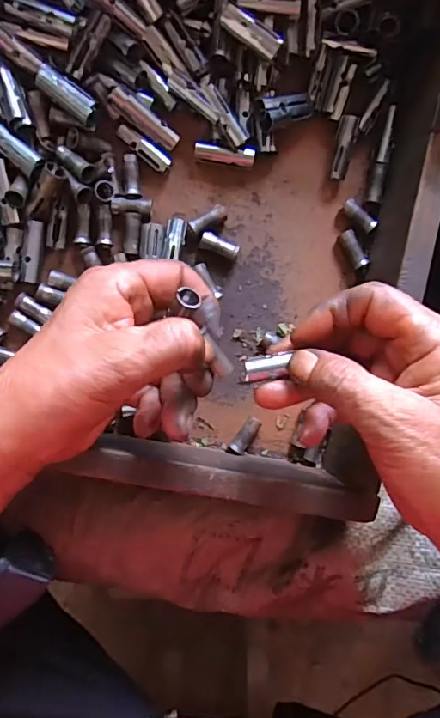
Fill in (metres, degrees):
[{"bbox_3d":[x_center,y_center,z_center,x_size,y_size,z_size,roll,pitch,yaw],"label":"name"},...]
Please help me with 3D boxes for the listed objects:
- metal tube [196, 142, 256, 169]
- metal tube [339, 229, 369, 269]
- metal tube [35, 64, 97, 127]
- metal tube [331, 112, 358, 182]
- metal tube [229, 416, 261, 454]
[{"bbox_3d":[0.003,-0.126,0.315,0.036,0.014,0.009,6,90,-2],"label":"metal tube"},{"bbox_3d":[0.085,-0.070,0.325,0.009,0.008,0.026,-26,91,-1],"label":"metal tube"},{"bbox_3d":[-0.085,-0.149,0.288,0.041,0.017,0.014,35,90,-2],"label":"metal tube"},{"bbox_3d":[0.078,-0.132,0.318,0.011,0.011,0.037,9,105,-2],"label":"metal tube"},{"bbox_3d":[0.017,0.049,0.326,0.012,0.009,0.025,34,90,-2],"label":"metal tube"}]

